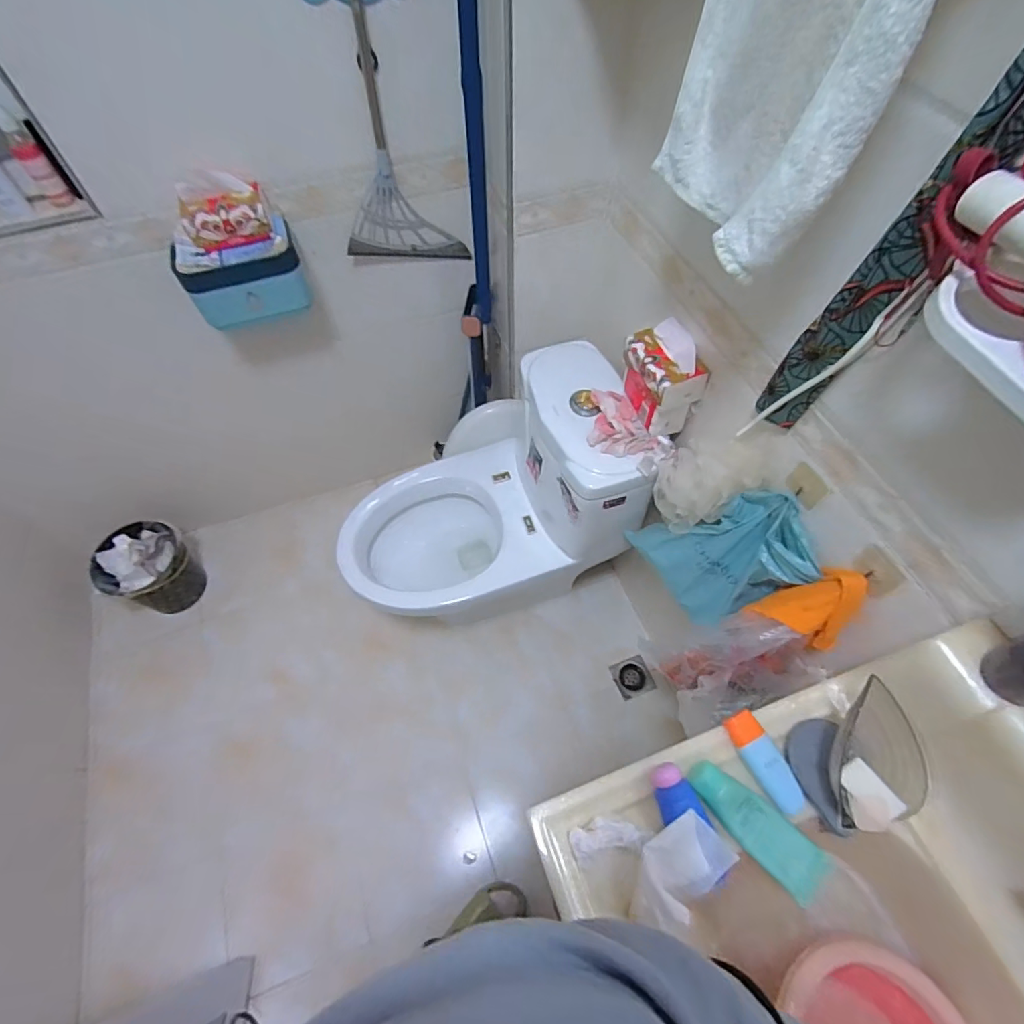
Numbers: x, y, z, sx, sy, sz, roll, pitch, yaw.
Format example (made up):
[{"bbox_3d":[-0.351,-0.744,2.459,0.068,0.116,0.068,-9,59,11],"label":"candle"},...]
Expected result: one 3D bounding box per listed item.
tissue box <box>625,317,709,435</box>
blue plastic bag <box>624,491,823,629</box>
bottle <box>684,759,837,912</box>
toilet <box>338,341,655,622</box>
[{"bbox_3d":[0.273,-0.243,0.950,0.095,0.161,0.138,-16,60,-10],"label":"tissue box"},{"bbox_3d":[0.351,0.065,0.899,0.106,0.280,0.273,-37,65,-20],"label":"blue plastic bag"},{"bbox_3d":[0.270,0.345,0.566,0.173,0.031,0.052,43,67,6],"label":"bottle"},{"bbox_3d":[-0.099,-0.031,1.317,0.675,0.694,0.526,-9,59,-5],"label":"toilet"}]

